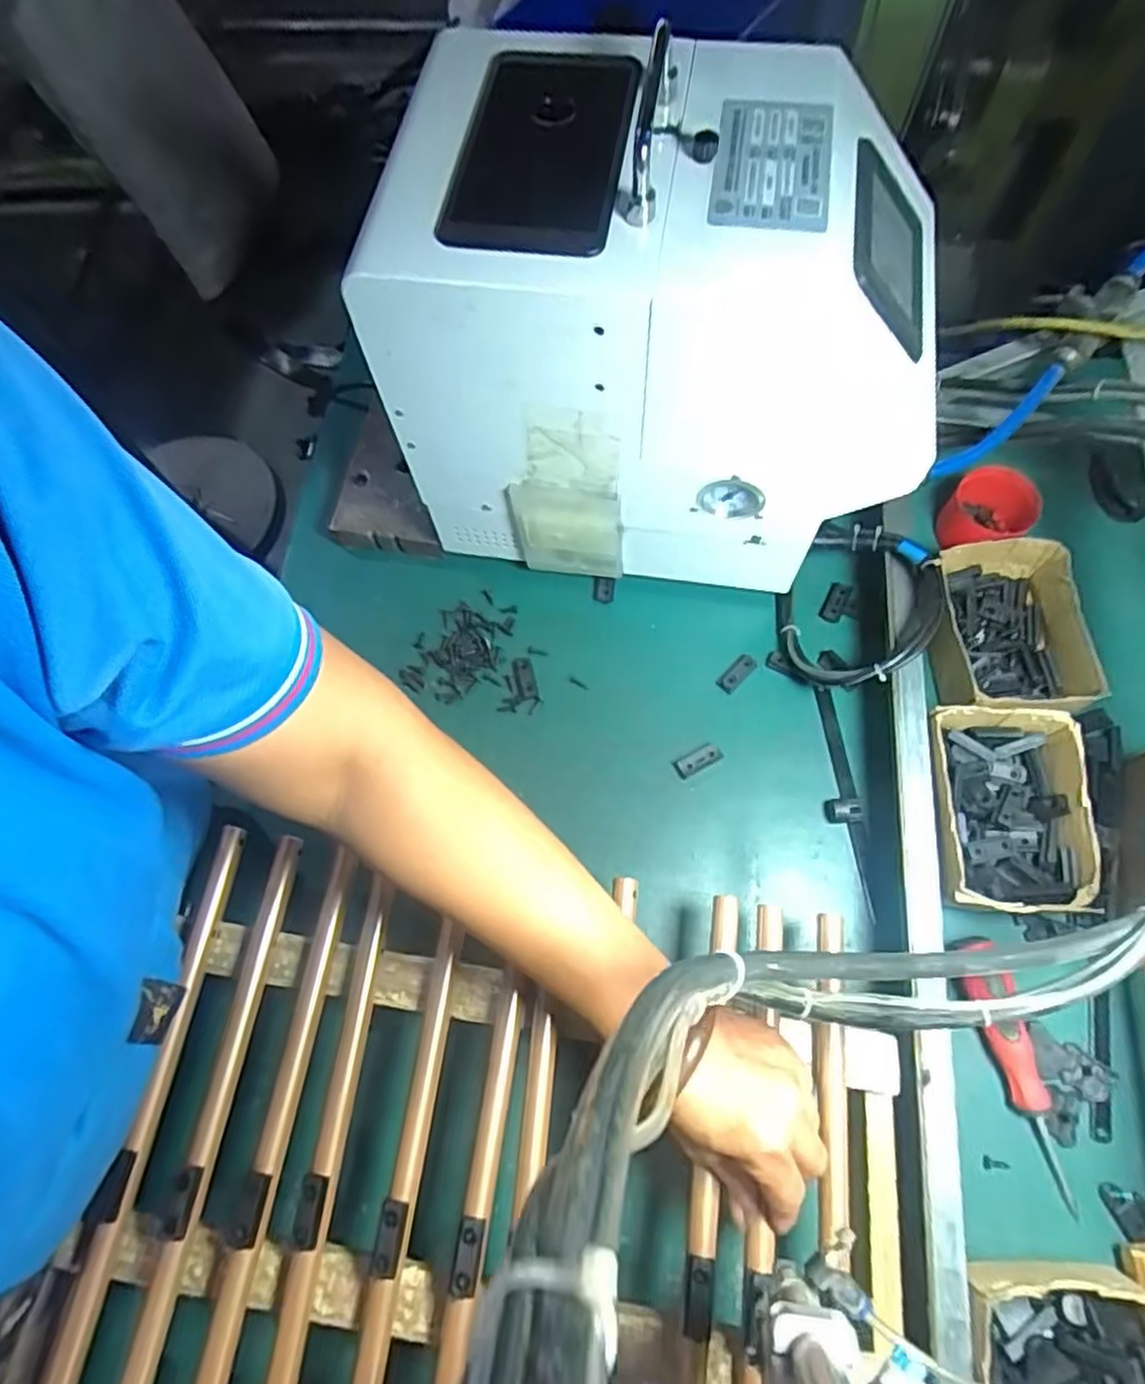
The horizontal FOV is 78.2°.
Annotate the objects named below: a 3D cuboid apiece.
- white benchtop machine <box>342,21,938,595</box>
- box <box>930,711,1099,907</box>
[{"bbox_3d":[0.061,-0.241,0.514,0.340,0.287,0.216,6,70,5],"label":"white benchtop machine"},{"bbox_3d":[0.301,0.083,0.495,0.103,0.046,0.137,3,70,4],"label":"box"}]

